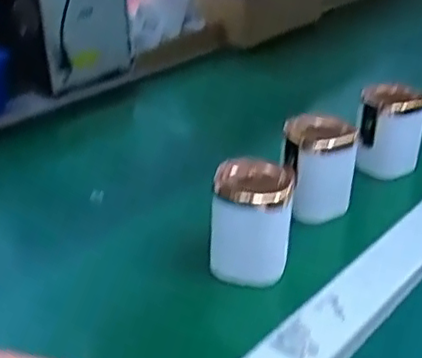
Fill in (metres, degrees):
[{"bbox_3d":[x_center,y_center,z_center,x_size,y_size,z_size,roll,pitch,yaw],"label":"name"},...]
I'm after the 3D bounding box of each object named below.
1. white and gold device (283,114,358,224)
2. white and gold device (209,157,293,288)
[{"bbox_3d":[0.090,-0.005,0.539,0.058,0.088,0.047,3,30,2],"label":"white and gold device"},{"bbox_3d":[0.030,0.028,0.462,0.053,0.068,0.052,6,30,8],"label":"white and gold device"}]

